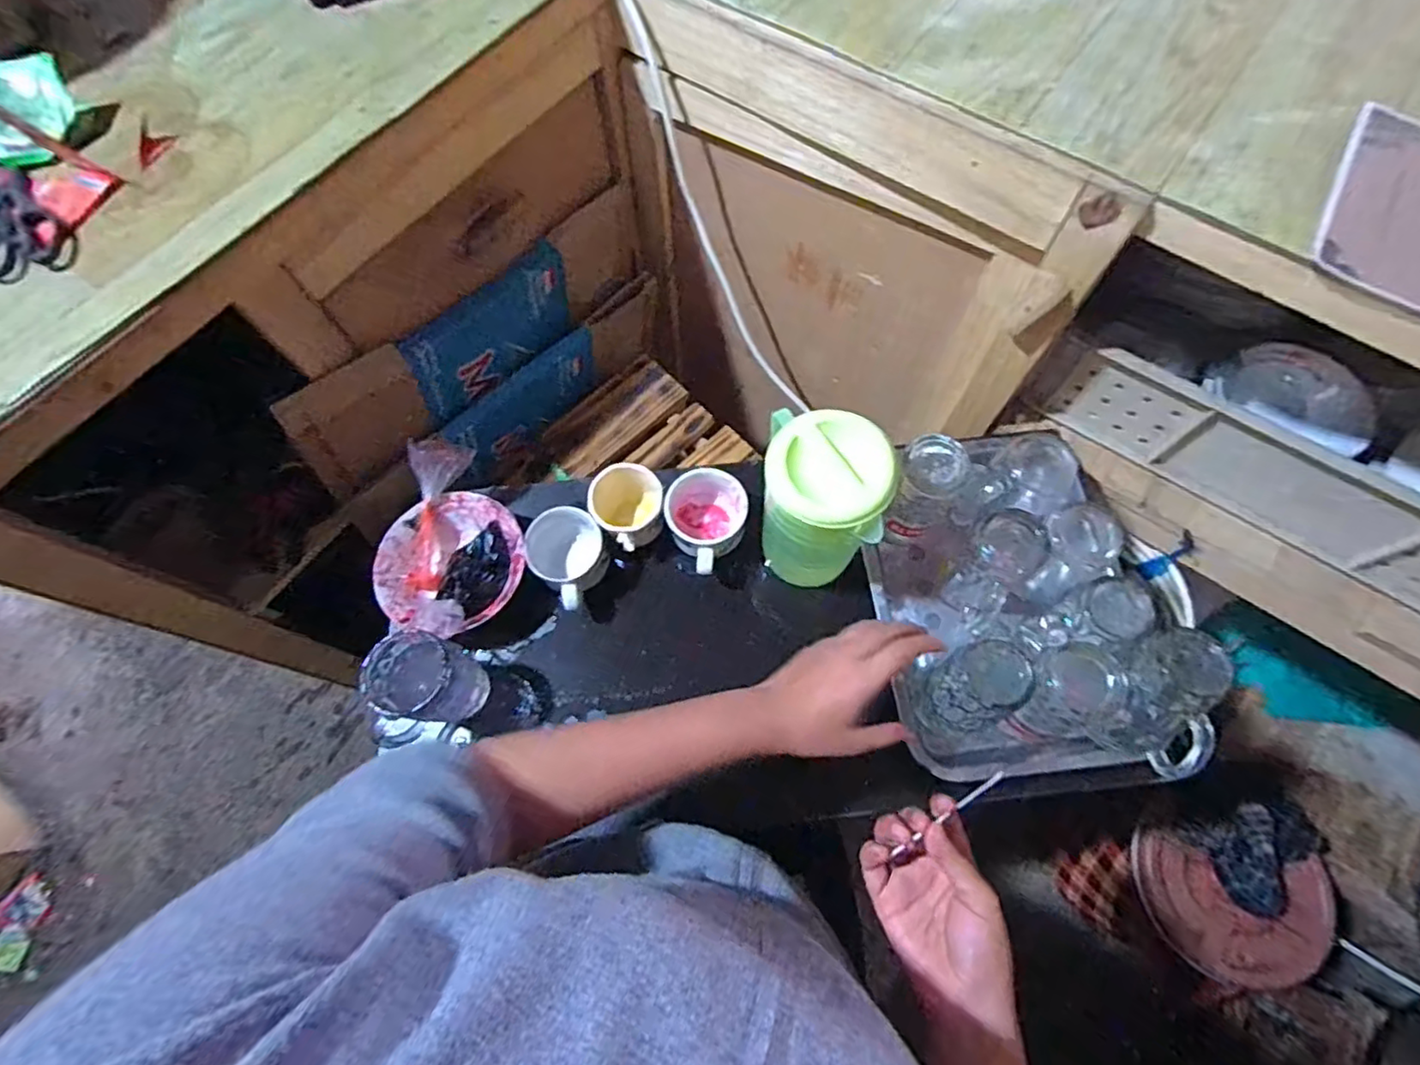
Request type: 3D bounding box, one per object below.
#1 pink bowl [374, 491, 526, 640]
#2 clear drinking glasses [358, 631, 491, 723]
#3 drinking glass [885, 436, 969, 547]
[{"bbox_3d":[-0.277,0.036,0.688,0.153,0.054,0.150,-1,70,2],"label":"pink bowl"},{"bbox_3d":[-0.270,0.141,0.614,0.077,0.101,0.067,27,73,11],"label":"clear drinking glasses"},{"bbox_3d":[0.223,-0.039,0.675,0.063,0.134,0.069,29,73,12],"label":"drinking glass"}]

